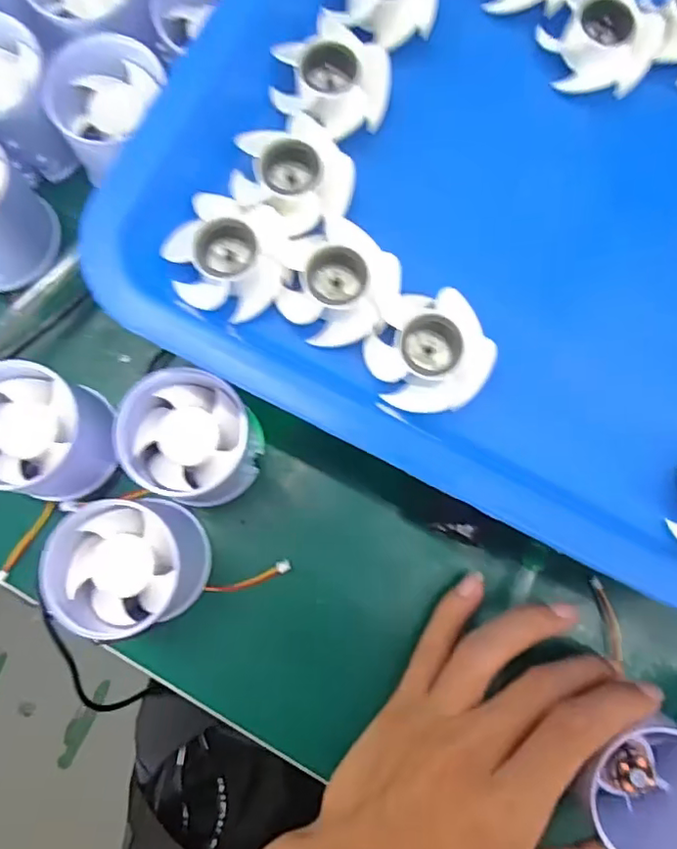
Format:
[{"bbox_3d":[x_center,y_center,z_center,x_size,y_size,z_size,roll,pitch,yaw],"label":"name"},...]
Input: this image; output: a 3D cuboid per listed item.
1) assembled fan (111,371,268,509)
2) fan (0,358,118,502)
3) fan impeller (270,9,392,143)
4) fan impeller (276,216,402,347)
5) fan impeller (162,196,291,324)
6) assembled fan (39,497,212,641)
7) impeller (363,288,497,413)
[{"bbox_3d":[-0.062,0.007,0.251,0.053,0.049,0.051,0,81,-3],"label":"assembled fan"},{"bbox_3d":[-0.126,0.005,0.247,0.061,0.041,0.053,11,80,-1],"label":"fan"},{"bbox_3d":[-0.002,-0.134,0.226,0.044,0.021,0.042,2,81,-3],"label":"fan impeller"},{"bbox_3d":[-0.001,-0.052,0.213,0.040,0.015,0.044,0,81,-3],"label":"fan impeller"},{"bbox_3d":[-0.040,-0.062,0.212,0.039,0.015,0.041,11,80,-1],"label":"fan impeller"},{"bbox_3d":[-0.086,0.059,0.243,0.053,0.046,0.053,-1,81,-3],"label":"assembled fan"},{"bbox_3d":[0.033,-0.025,0.210,0.040,0.015,0.040,-23,83,-6],"label":"impeller"}]

